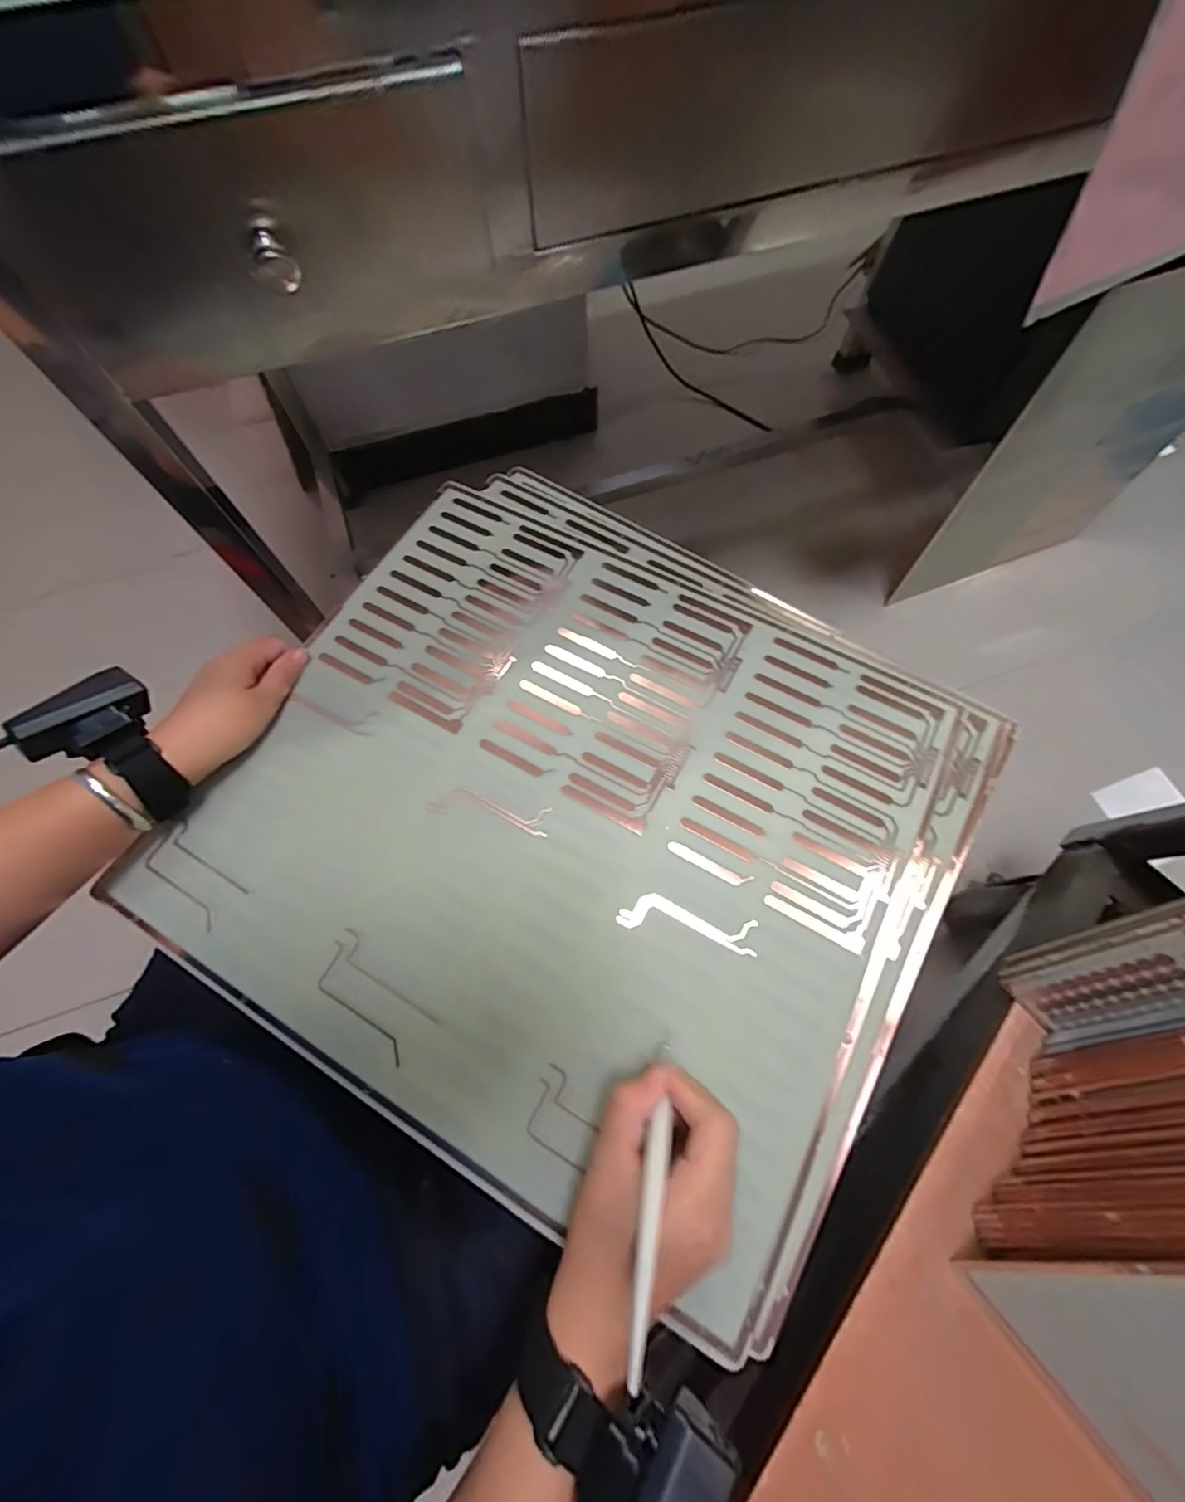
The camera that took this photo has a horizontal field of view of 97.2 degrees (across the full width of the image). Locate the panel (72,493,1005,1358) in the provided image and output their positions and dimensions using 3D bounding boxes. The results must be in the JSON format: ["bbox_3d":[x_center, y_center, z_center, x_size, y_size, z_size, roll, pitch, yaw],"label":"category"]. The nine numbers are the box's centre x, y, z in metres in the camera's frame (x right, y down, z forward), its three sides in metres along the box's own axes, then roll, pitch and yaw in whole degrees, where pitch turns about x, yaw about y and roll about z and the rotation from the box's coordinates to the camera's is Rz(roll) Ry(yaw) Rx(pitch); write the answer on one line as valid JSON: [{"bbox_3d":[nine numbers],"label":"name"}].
[{"bbox_3d":[-0.006,0.031,0.382,0.495,0.011,0.456,31,72,11],"label":"panel"}]

